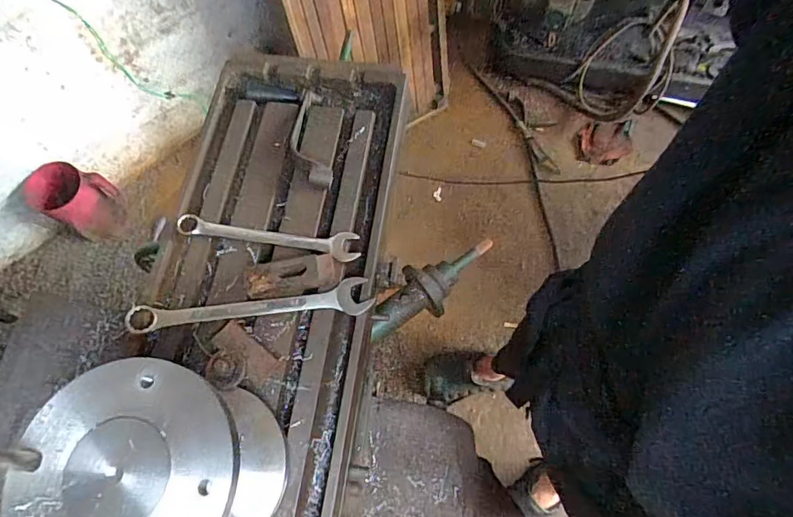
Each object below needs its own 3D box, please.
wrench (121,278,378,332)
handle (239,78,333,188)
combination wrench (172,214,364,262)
[{"bbox_3d":[-0.165,0.054,0.549,0.270,0.016,0.039,-6,68,0],"label":"wrench"},{"bbox_3d":[-0.129,-0.189,0.645,0.084,0.034,0.221,-36,71,-12],"label":"handle"},{"bbox_3d":[-0.152,-0.028,0.579,0.219,0.014,0.034,10,69,6],"label":"combination wrench"}]

